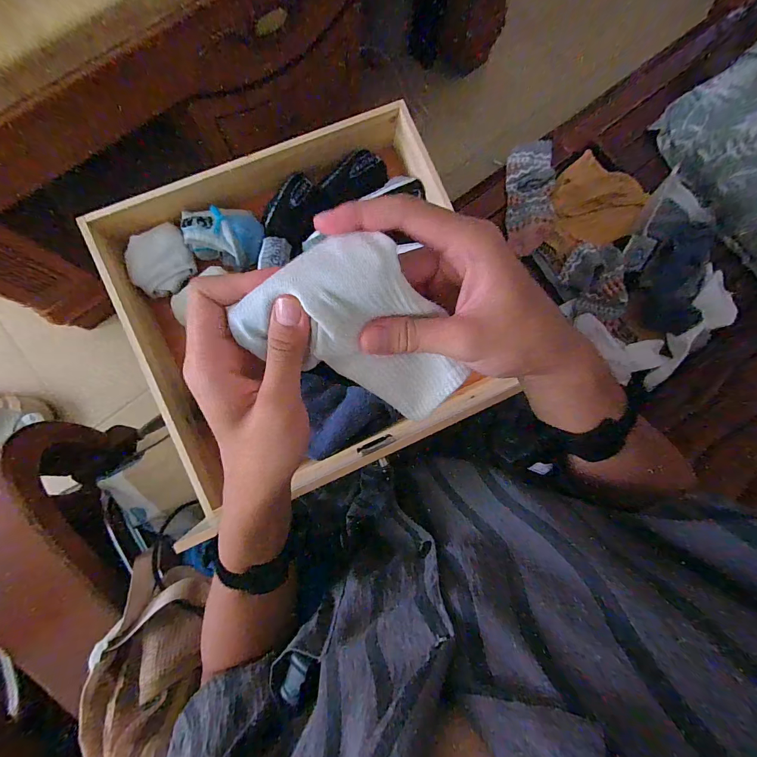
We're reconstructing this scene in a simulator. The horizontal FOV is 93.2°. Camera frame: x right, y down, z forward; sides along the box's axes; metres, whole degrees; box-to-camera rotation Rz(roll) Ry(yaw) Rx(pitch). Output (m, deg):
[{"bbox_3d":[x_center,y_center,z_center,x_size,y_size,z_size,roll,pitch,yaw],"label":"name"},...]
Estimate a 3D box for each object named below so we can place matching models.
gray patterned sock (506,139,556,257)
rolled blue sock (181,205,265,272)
[{"bbox_3d":[0.304,-0.372,0.705,0.086,0.059,0.253,8,83,-2],"label":"gray patterned sock"},{"bbox_3d":[-0.199,-0.183,0.463,0.098,0.041,0.065,19,83,-1],"label":"rolled blue sock"}]

